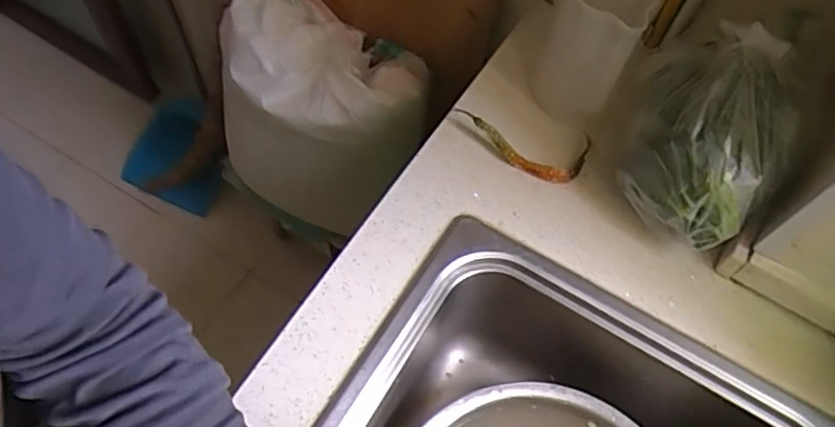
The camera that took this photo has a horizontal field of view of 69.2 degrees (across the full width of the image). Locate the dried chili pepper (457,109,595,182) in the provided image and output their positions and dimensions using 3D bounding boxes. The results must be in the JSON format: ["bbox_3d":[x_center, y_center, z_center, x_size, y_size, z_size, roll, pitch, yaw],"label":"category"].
[{"bbox_3d":[0.118,-0.079,0.696,0.155,0.037,0.062,15,61,4],"label":"dried chili pepper"}]

